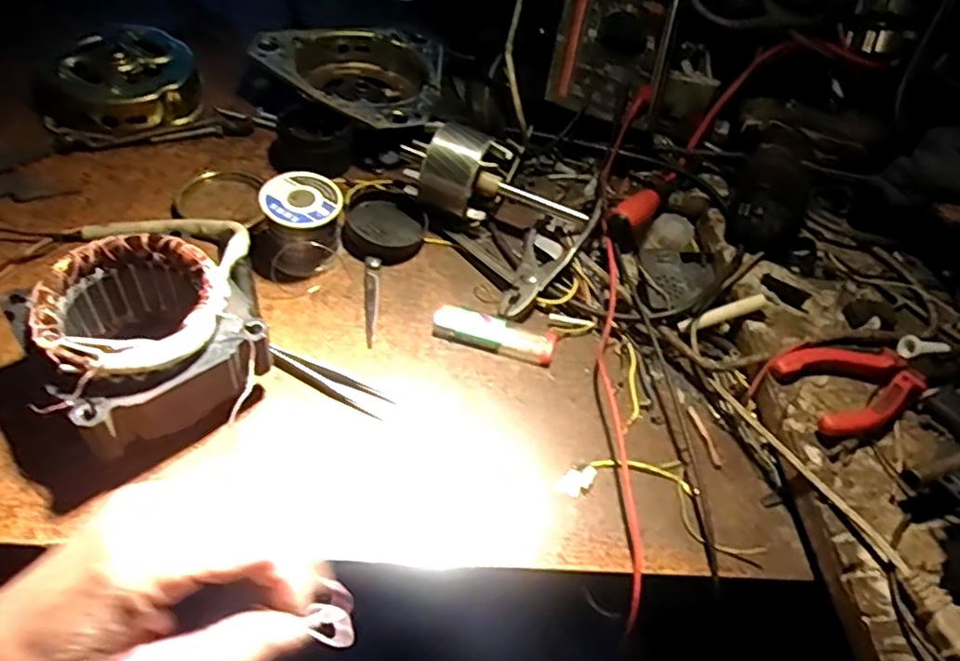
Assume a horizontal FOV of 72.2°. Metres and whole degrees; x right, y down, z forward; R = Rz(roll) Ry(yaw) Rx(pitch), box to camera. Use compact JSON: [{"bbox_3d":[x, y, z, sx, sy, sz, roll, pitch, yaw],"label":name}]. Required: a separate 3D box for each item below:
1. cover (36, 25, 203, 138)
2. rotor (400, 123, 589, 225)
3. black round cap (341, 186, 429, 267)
[{"bbox_3d":[-0.297,-0.204,0.544,0.118,0.044,0.111,-14,55,-19],"label":"cover"},{"bbox_3d":[0.009,-0.110,0.490,0.145,0.060,0.066,26,53,11],"label":"rotor"},{"bbox_3d":[-0.070,-0.078,0.483,0.059,0.013,0.069,8,51,-2],"label":"black round cap"}]

